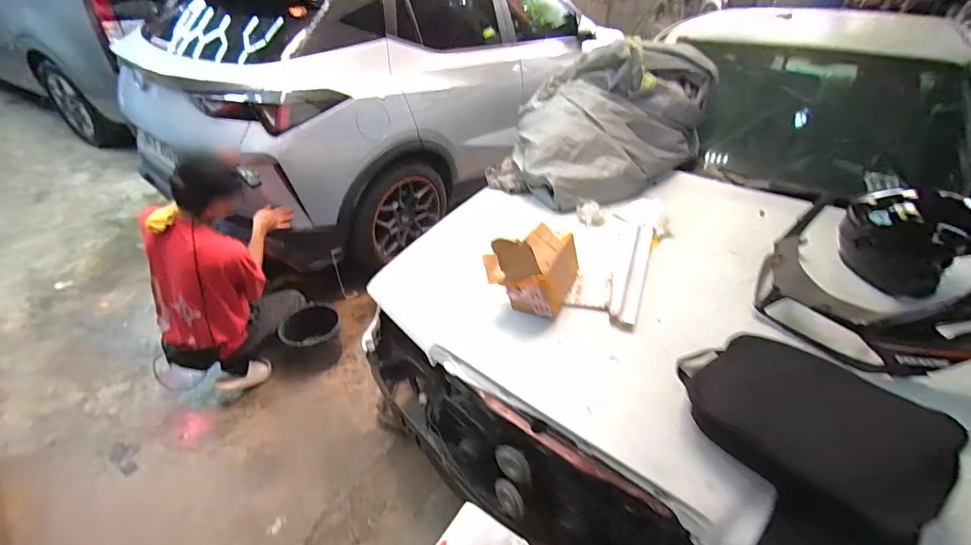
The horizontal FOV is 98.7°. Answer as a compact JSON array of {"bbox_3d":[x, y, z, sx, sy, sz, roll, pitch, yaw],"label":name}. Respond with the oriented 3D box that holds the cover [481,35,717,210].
[{"bbox_3d":[0.399,-0.546,1.545,0.636,0.449,0.584,-30,50,-32],"label":"cover"}]

